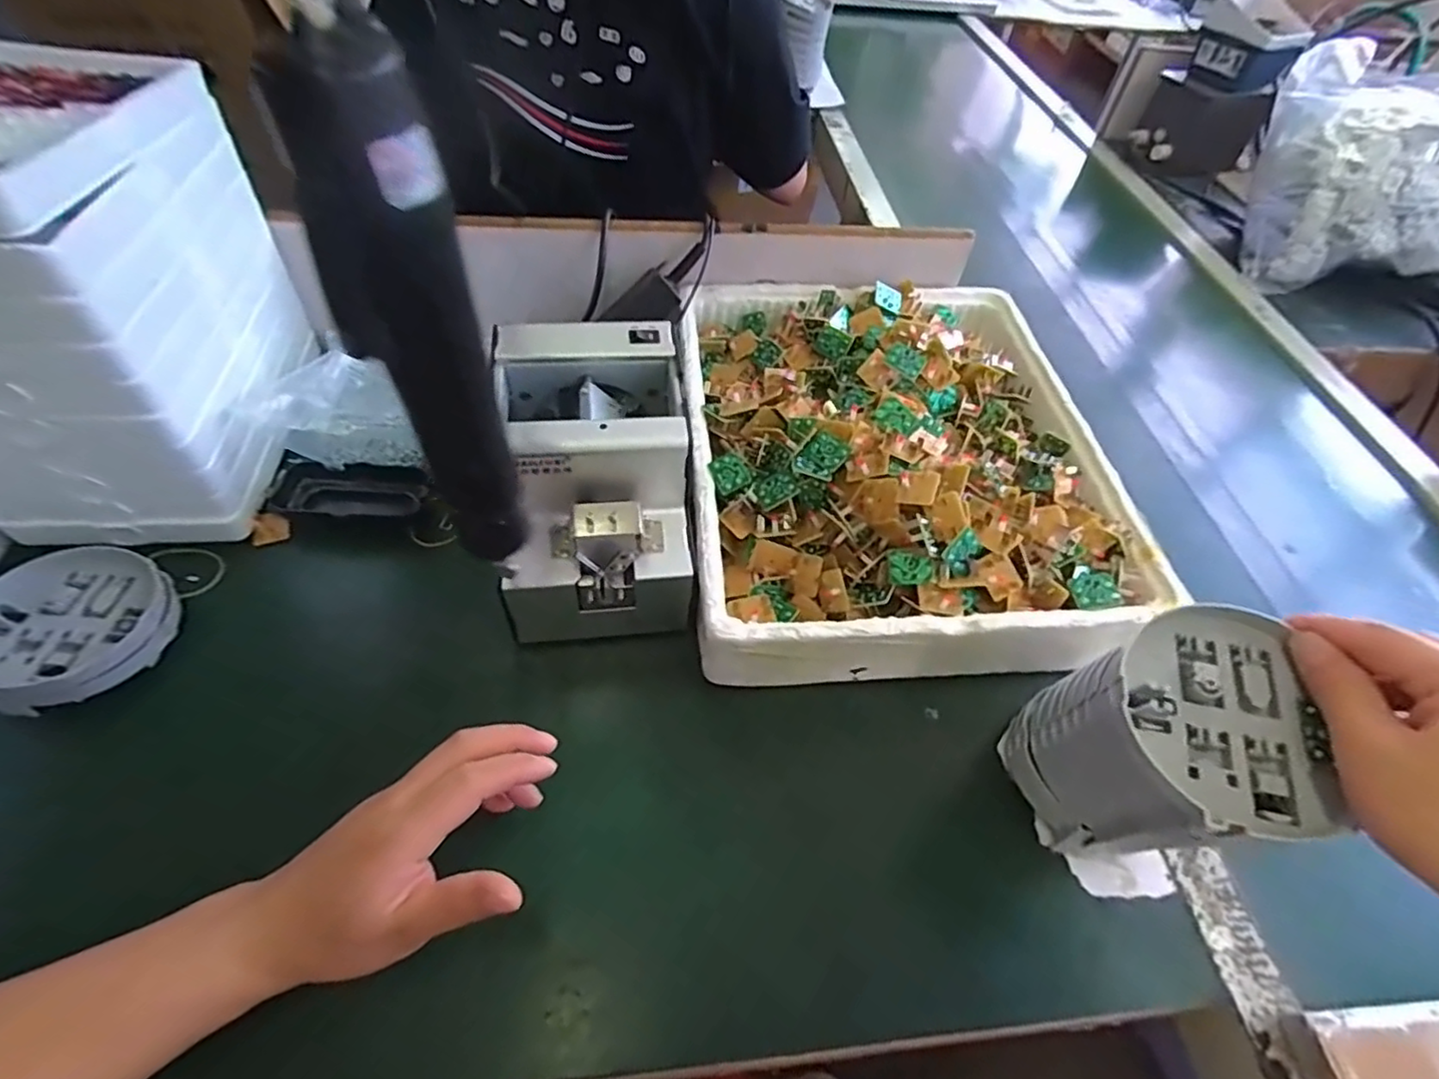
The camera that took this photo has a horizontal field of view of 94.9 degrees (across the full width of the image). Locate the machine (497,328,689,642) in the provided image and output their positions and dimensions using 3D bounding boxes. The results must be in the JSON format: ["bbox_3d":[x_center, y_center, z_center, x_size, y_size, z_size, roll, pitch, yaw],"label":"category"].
[{"bbox_3d":[-0.085,-0.039,0.455,0.119,0.131,0.179,-4,54,-9],"label":"machine"}]

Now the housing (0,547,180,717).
[{"bbox_3d":[-0.398,0.053,0.408,0.101,0.032,0.103,35,57,19],"label":"housing"}]

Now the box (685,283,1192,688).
[{"bbox_3d":[0.138,-0.075,0.533,0.324,0.088,0.389,0,53,-6],"label":"box"}]

